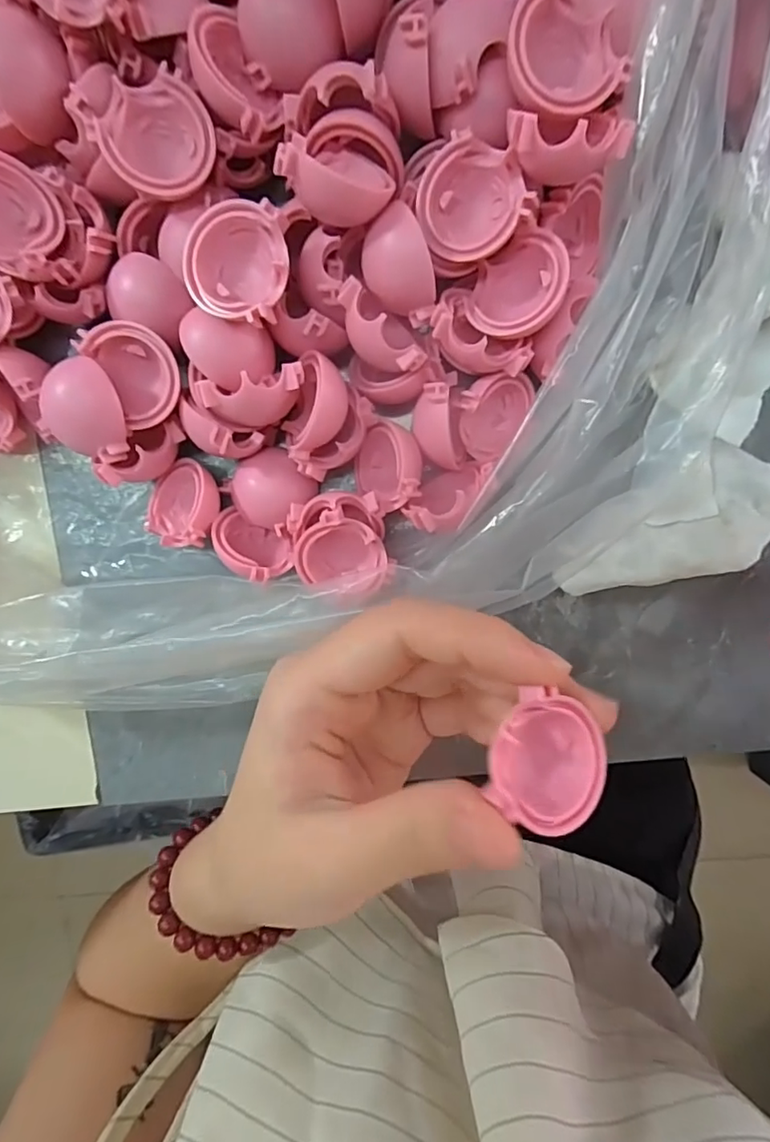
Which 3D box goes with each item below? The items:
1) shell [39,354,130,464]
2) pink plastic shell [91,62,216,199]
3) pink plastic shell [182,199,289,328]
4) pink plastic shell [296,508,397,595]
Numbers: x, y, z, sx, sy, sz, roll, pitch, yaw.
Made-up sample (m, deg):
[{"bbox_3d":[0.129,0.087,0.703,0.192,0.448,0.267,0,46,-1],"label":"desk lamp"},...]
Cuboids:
[{"bbox_3d":[-0.090,-0.048,0.162,0.023,0.010,0.028,3,98,-1],"label":"shell"},{"bbox_3d":[-0.062,-0.118,0.147,0.028,0.010,0.028,0,98,0],"label":"pink plastic shell"},{"bbox_3d":[-0.041,-0.085,0.151,0.028,0.015,0.030,9,98,-1],"label":"pink plastic shell"},{"bbox_3d":[-0.014,-0.004,0.175,0.029,0.013,0.026,39,96,-5],"label":"pink plastic shell"}]

